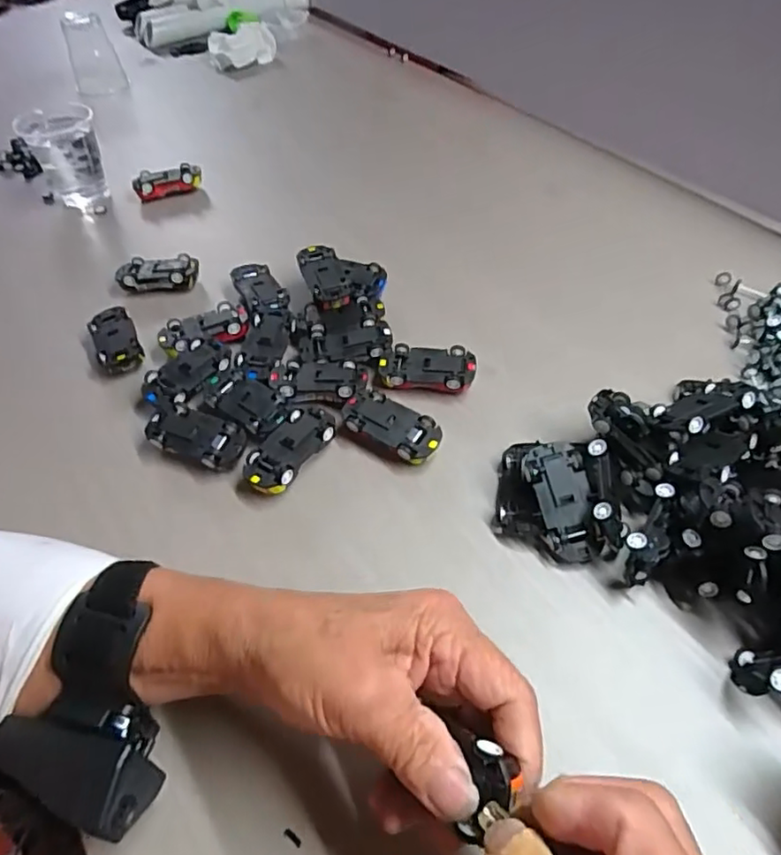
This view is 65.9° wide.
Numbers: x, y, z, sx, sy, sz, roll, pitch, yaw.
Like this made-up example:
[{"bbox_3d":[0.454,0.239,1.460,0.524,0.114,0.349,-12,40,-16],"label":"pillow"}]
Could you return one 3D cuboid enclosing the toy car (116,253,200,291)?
[{"bbox_3d":[-0.187,-0.123,0.488,0.064,0.025,0.025,-7,52,-1],"label":"toy car"}]

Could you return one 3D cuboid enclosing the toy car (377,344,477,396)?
[{"bbox_3d":[0.025,-0.038,0.415,0.064,0.022,0.032,5,53,8],"label":"toy car"}]

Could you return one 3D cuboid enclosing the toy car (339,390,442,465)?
[{"bbox_3d":[0.001,0.002,0.380,0.064,0.021,0.030,27,59,23],"label":"toy car"}]

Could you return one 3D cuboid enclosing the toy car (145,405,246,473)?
[{"bbox_3d":[-0.120,0.008,0.379,0.061,0.020,0.030,17,55,16],"label":"toy car"}]

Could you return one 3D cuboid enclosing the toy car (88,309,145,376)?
[{"bbox_3d":[-0.199,-0.062,0.441,0.030,0.020,0.059,-24,54,-14],"label":"toy car"}]

